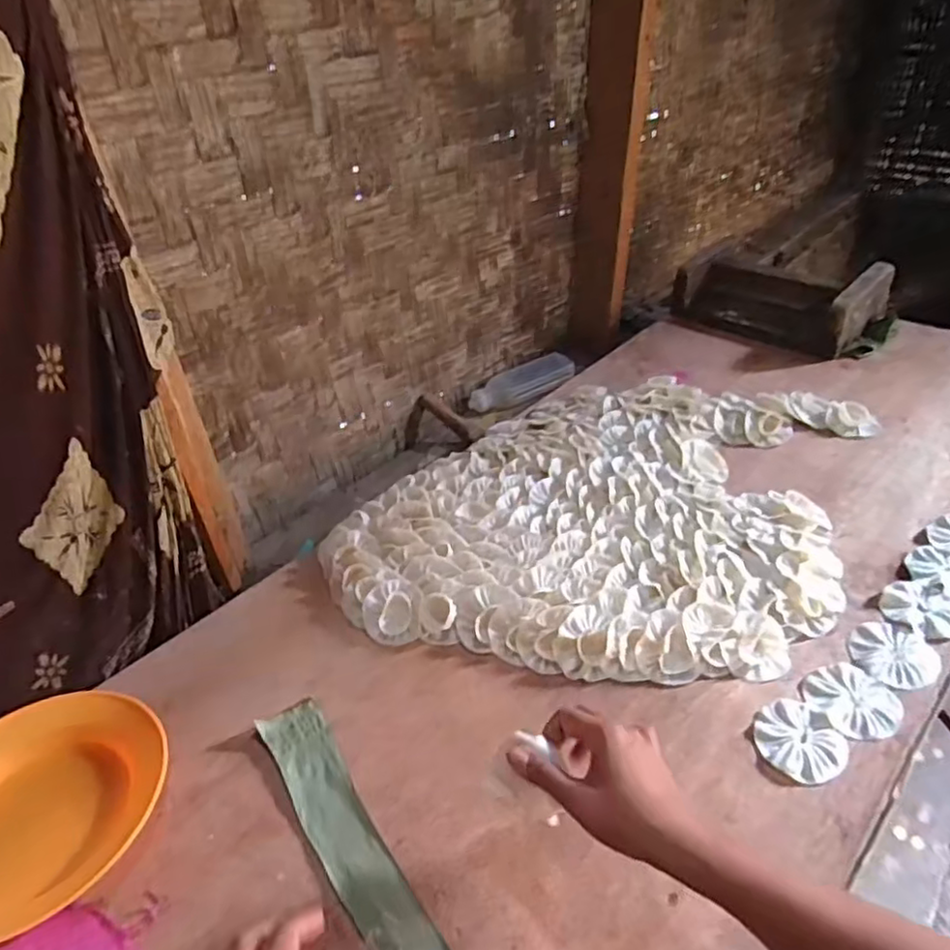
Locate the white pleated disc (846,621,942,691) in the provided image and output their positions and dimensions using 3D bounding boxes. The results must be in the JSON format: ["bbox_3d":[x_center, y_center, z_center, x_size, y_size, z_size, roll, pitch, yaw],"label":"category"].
[{"bbox_3d":[0.424,0.178,0.658,0.078,0.008,0.080,-4,38,3],"label":"white pleated disc"}]

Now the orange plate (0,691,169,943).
[{"bbox_3d":[-0.396,0.293,0.581,0.196,0.034,0.216,16,43,25],"label":"orange plate"}]

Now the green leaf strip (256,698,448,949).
[{"bbox_3d":[-0.068,0.332,0.510,0.057,0.007,0.407,-20,39,-31],"label":"green leaf strip"}]

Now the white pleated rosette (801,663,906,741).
[{"bbox_3d":[0.361,0.215,0.625,0.070,0.010,0.081,-24,42,-21],"label":"white pleated rosette"}]

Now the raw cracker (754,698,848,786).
[{"bbox_3d":[0.294,0.243,0.596,0.072,0.010,0.076,-4,38,3],"label":"raw cracker"}]

